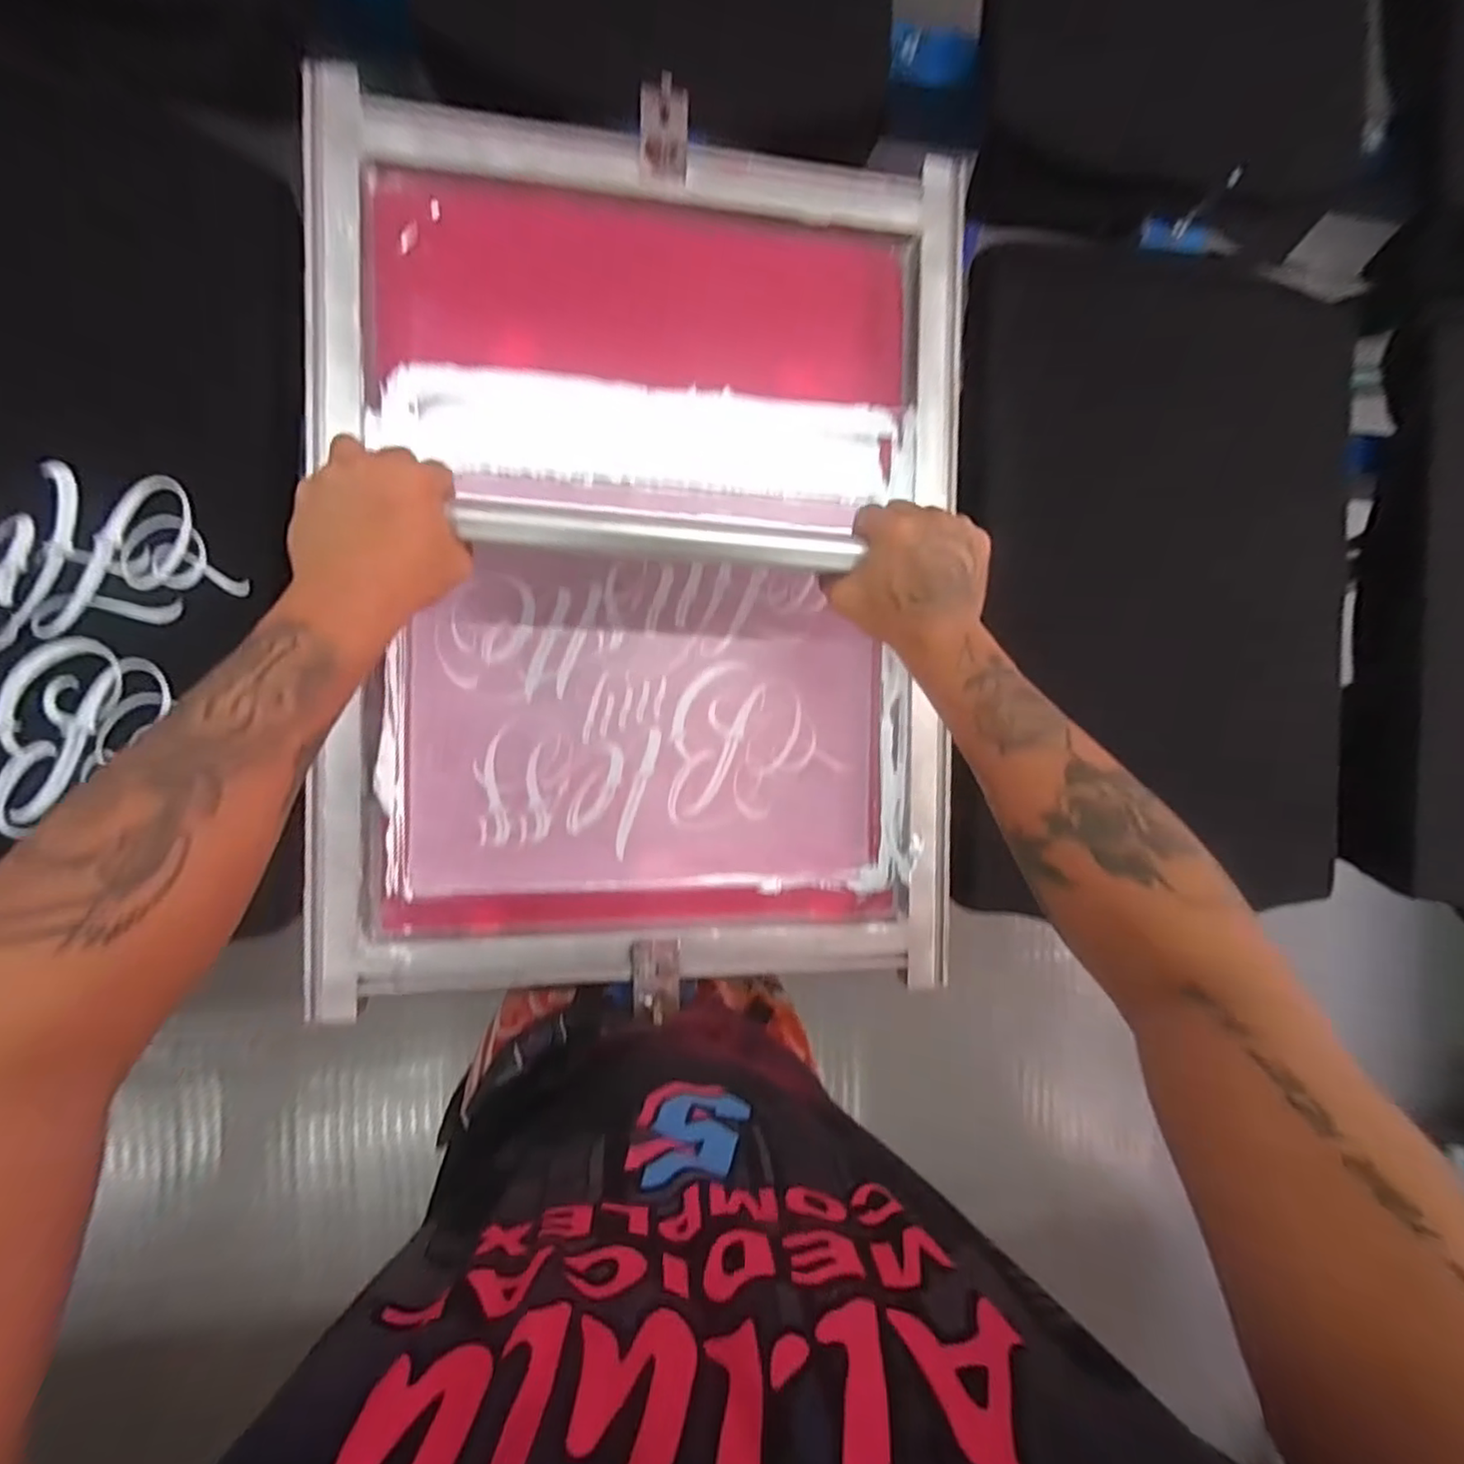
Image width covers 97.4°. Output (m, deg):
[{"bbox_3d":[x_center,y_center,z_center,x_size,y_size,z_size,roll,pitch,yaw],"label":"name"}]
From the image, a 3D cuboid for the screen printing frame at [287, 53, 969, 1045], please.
[{"bbox_3d":[-0.064,-0.139,0.543,0.515,0.039,0.696,1,91,-9],"label":"screen printing frame"}]

